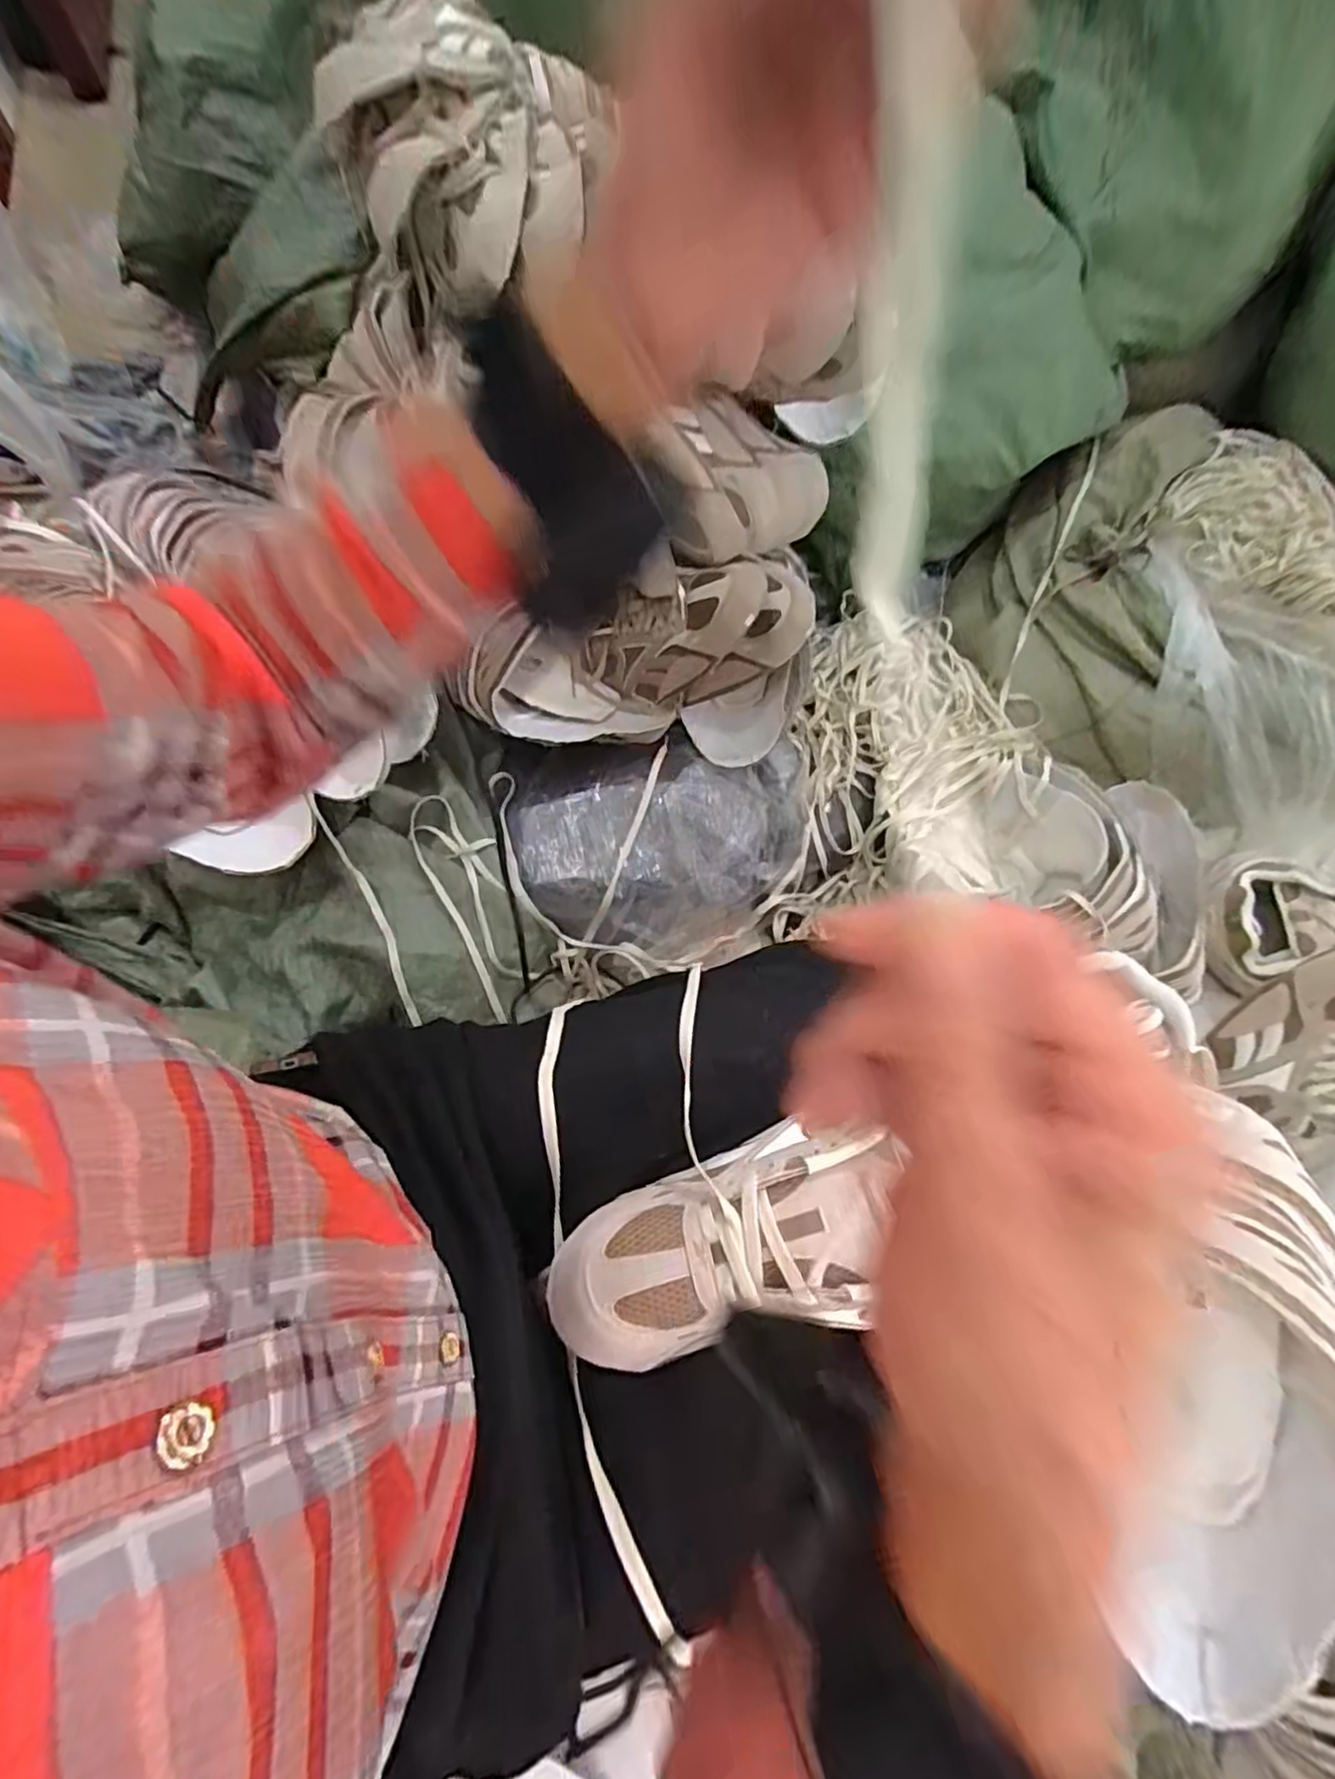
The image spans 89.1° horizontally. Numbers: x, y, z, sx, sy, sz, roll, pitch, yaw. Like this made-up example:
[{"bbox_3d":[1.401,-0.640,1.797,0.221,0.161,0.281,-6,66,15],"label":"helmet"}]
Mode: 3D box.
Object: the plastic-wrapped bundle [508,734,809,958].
[{"bbox_3d":[0.003,-0.061,0.778,0.344,0.111,0.230,-7,66,-5],"label":"plastic-wrapped bundle"}]

